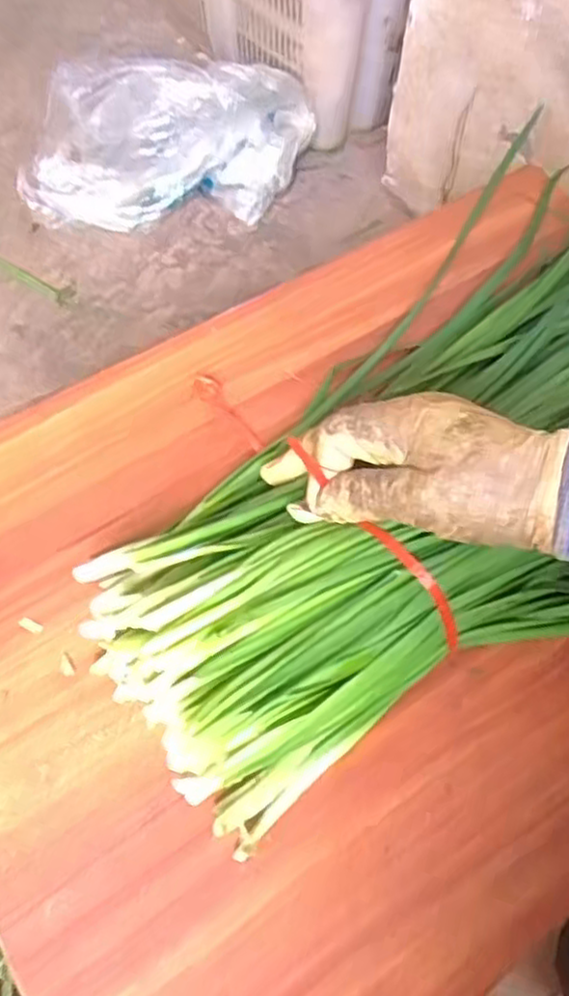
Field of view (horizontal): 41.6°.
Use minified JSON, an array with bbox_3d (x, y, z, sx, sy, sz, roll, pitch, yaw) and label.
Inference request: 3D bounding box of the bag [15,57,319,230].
[{"bbox_3d":[-0.144,-0.435,0.911,0.348,0.165,0.140,1,62,2],"label":"bag"}]

